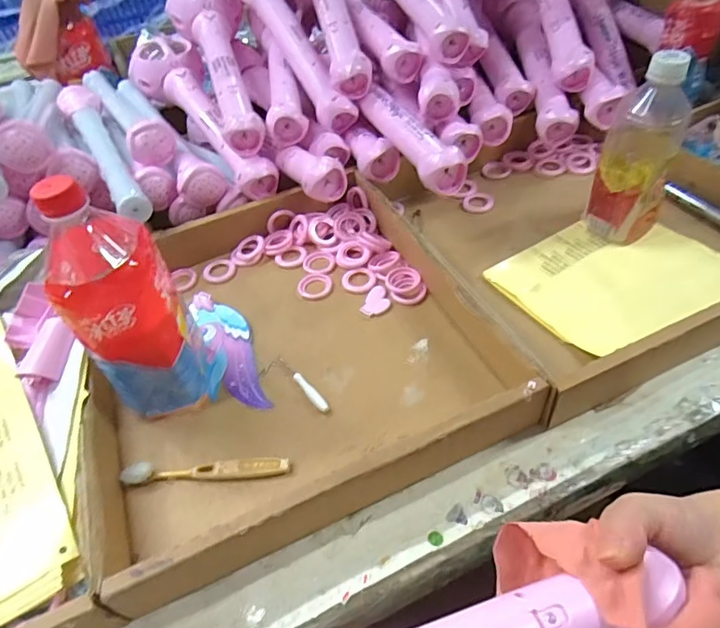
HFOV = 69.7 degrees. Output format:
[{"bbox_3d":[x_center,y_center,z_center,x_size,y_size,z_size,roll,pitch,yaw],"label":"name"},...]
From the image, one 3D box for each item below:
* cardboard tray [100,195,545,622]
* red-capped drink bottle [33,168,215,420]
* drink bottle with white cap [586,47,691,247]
[{"bbox_3d":[-0.079,0.013,0.496,0.344,0.071,0.367,-21,49,-11],"label":"cardboard tray"},{"bbox_3d":[-0.191,-0.013,0.421,0.085,0.204,0.099,-29,52,-18],"label":"red-capped drink bottle"},{"bbox_3d":[0.281,-0.161,0.519,0.069,0.182,0.075,16,53,20],"label":"drink bottle with white cap"}]

